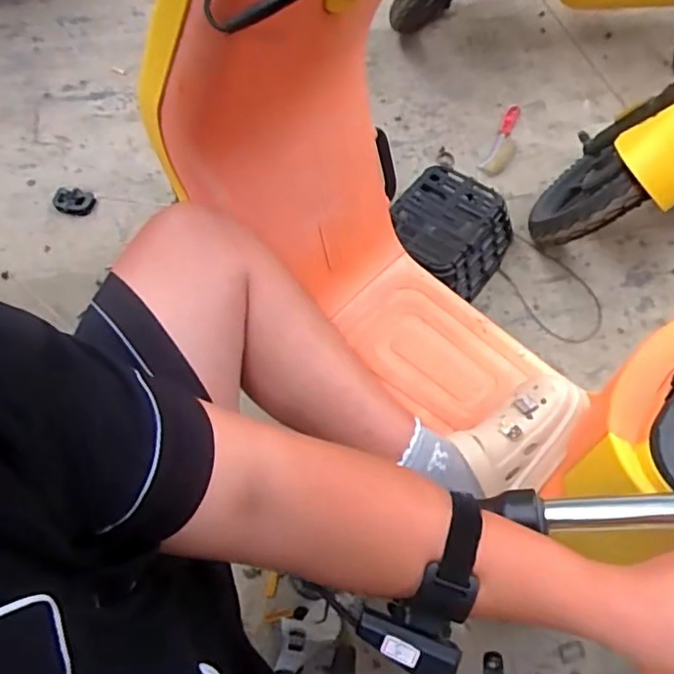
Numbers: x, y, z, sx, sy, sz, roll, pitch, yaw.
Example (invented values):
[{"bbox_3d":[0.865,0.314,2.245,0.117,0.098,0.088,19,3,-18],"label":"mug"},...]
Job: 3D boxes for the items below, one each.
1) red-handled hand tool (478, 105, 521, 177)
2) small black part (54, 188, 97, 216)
[{"bbox_3d":[0.417,-0.486,1.481,0.066,0.017,0.246,25,63,9],"label":"red-handled hand tool"},{"bbox_3d":[-0.583,-0.301,1.332,0.088,0.033,0.056,10,62,1],"label":"small black part"}]

